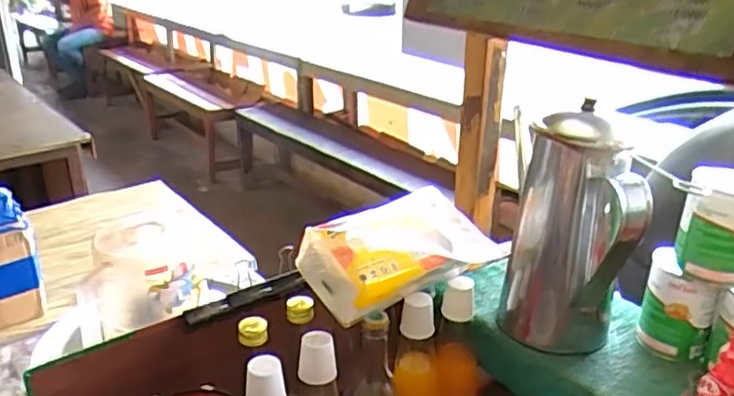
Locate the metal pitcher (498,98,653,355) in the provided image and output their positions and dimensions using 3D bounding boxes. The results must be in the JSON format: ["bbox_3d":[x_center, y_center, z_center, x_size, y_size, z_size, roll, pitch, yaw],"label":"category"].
[{"bbox_3d":[0.216,0.049,0.691,0.127,0.249,0.099,6,25,13],"label":"metal pitcher"}]

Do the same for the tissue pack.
[{"bbox_3d":[0.038,0.061,0.713,0.202,0.092,0.107,-14,28,-28],"label":"tissue pack"}]

